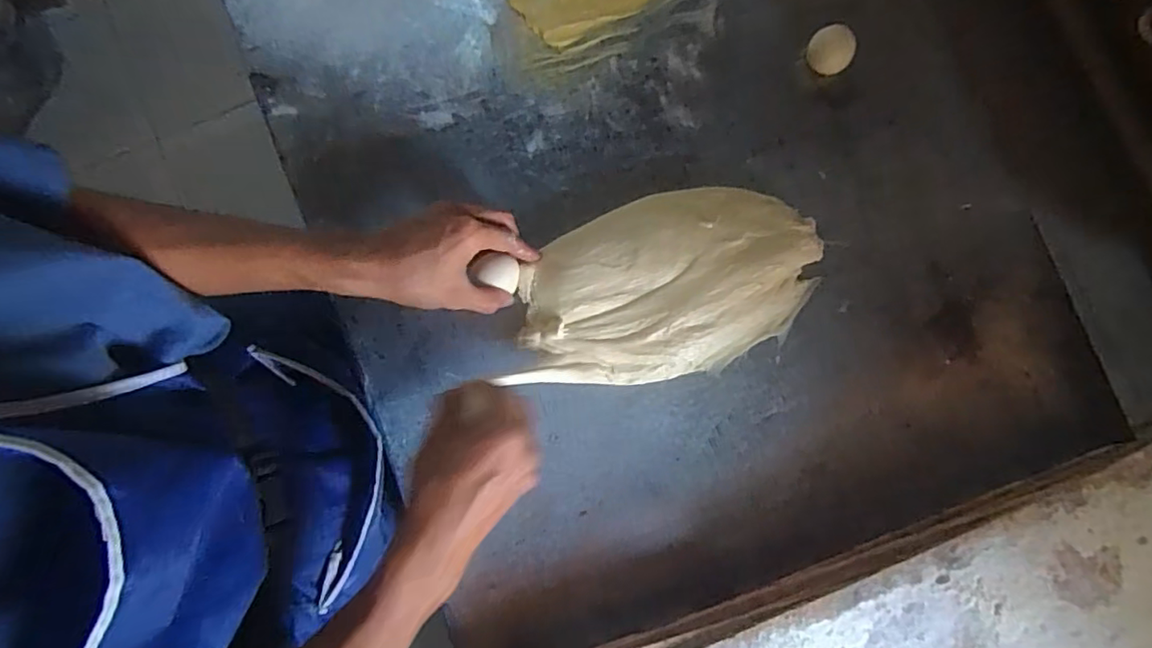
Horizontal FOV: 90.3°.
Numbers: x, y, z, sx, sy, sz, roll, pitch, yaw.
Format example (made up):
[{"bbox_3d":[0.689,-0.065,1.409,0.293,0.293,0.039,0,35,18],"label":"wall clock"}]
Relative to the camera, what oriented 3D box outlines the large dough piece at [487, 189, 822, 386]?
[{"bbox_3d":[0.079,-0.034,0.502,0.259,0.042,0.154,-8,80,-2],"label":"large dough piece"}]

